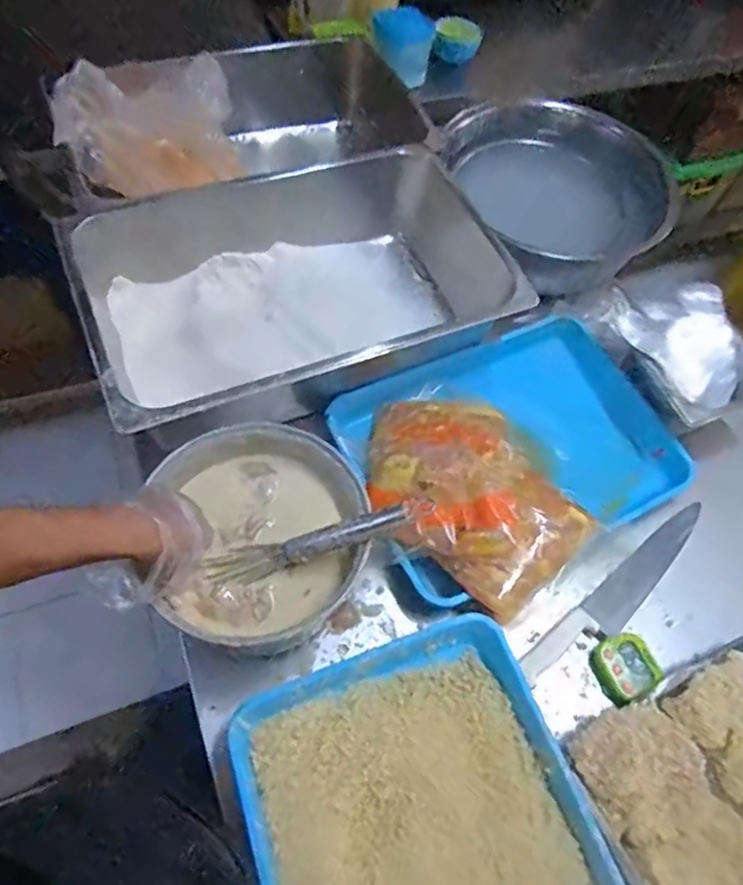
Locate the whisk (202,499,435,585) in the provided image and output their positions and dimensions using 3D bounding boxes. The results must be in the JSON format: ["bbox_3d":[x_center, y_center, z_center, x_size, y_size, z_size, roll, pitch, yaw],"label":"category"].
[{"bbox_3d":[-0.059,0.104,0.629,0.232,0.045,0.036,-19,61,12],"label":"whisk"}]

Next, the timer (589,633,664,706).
[{"bbox_3d":[0.292,0.257,0.697,0.069,0.023,0.066,-25,66,-18],"label":"timer"}]

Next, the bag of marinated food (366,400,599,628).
[{"bbox_3d":[0.114,0.052,0.745,0.208,0.051,0.301,-33,69,-22],"label":"bag of marinated food"}]

